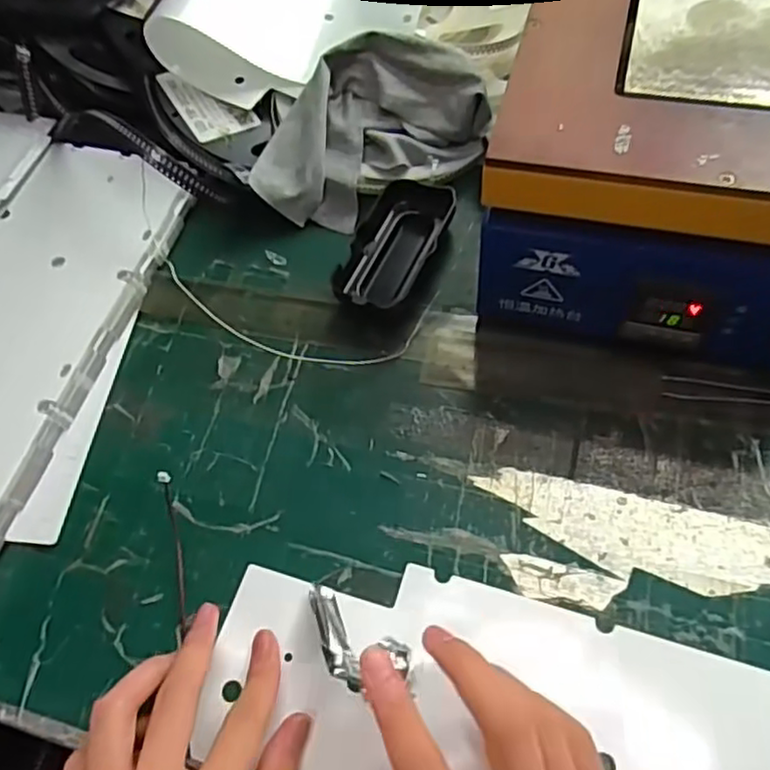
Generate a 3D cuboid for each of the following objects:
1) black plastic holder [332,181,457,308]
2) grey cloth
[{"bbox_3d":[0.008,-0.098,0.450,0.049,0.016,0.110,19,64,16],"label":"black plastic holder"},{"bbox_3d":[-0.014,-0.180,0.470,0.169,0.069,0.089,-25,61,-8],"label":"grey cloth"}]

